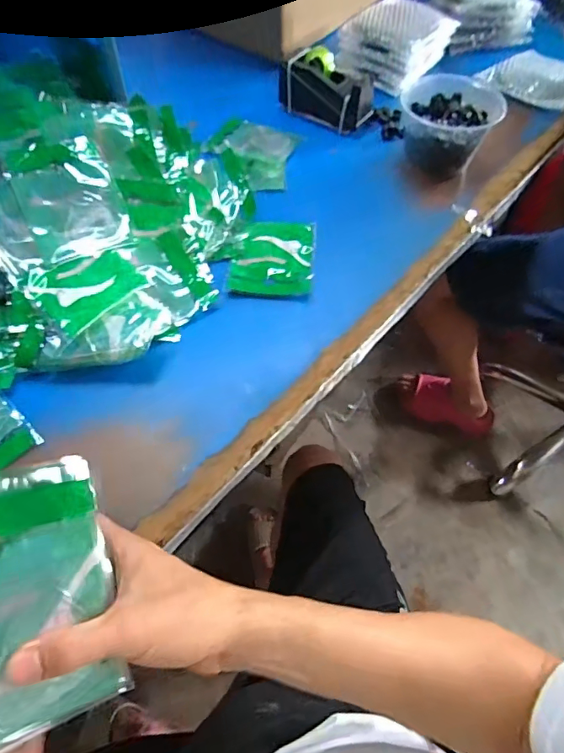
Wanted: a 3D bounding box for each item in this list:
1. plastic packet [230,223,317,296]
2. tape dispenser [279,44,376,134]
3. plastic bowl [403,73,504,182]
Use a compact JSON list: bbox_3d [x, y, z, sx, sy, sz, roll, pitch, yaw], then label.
[{"bbox_3d":[-0.009,-0.151,0.596,0.100,0.016,0.124,4,59,2],"label":"plastic packet"},{"bbox_3d":[0.070,-0.451,0.741,0.148,0.075,0.063,34,64,18],"label":"tape dispenser"},{"bbox_3d":[0.240,-0.366,0.687,0.126,0.076,0.124,0,59,-1],"label":"plastic bowl"}]

